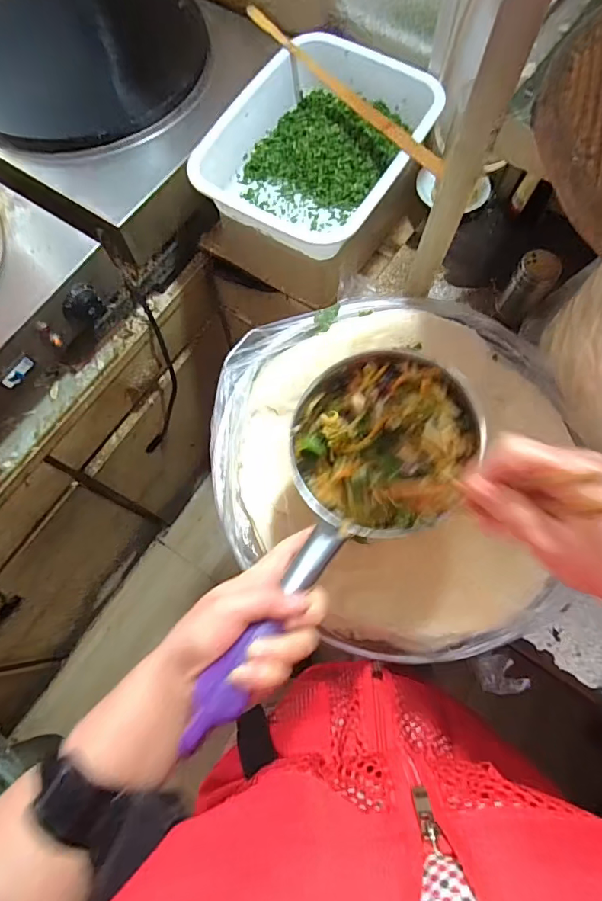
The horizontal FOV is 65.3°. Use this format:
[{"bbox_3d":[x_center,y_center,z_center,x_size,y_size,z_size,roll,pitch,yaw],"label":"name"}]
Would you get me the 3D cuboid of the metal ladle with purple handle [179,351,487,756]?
[{"bbox_3d":[0.020,0.059,0.376,0.136,0.082,0.327,28,62,9],"label":"metal ladle with purple handle"}]

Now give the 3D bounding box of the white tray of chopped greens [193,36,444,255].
[{"bbox_3d":[0.029,-0.427,0.668,0.242,0.078,0.302,29,78,9],"label":"white tray of chopped greens"}]

